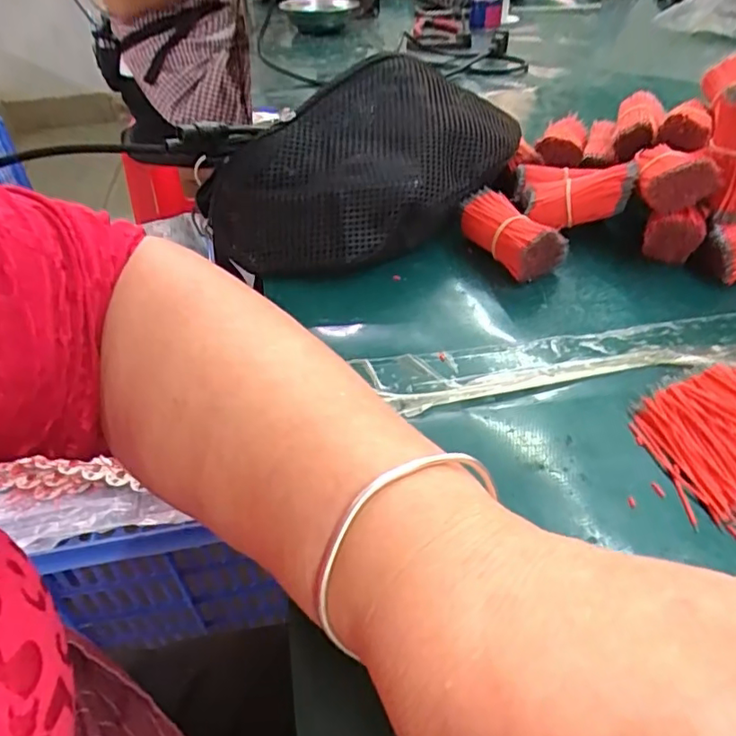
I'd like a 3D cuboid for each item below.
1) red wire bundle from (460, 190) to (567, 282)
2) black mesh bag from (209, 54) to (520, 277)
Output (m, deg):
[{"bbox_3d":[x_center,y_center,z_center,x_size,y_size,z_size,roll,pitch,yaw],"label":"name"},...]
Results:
[{"bbox_3d":[0.093,-0.088,0.378,0.039,0.035,0.068,-20,45,-18],"label":"red wire bundle"},{"bbox_3d":[0.001,-0.140,0.395,0.217,0.089,0.117,-30,49,-26],"label":"black mesh bag"}]

